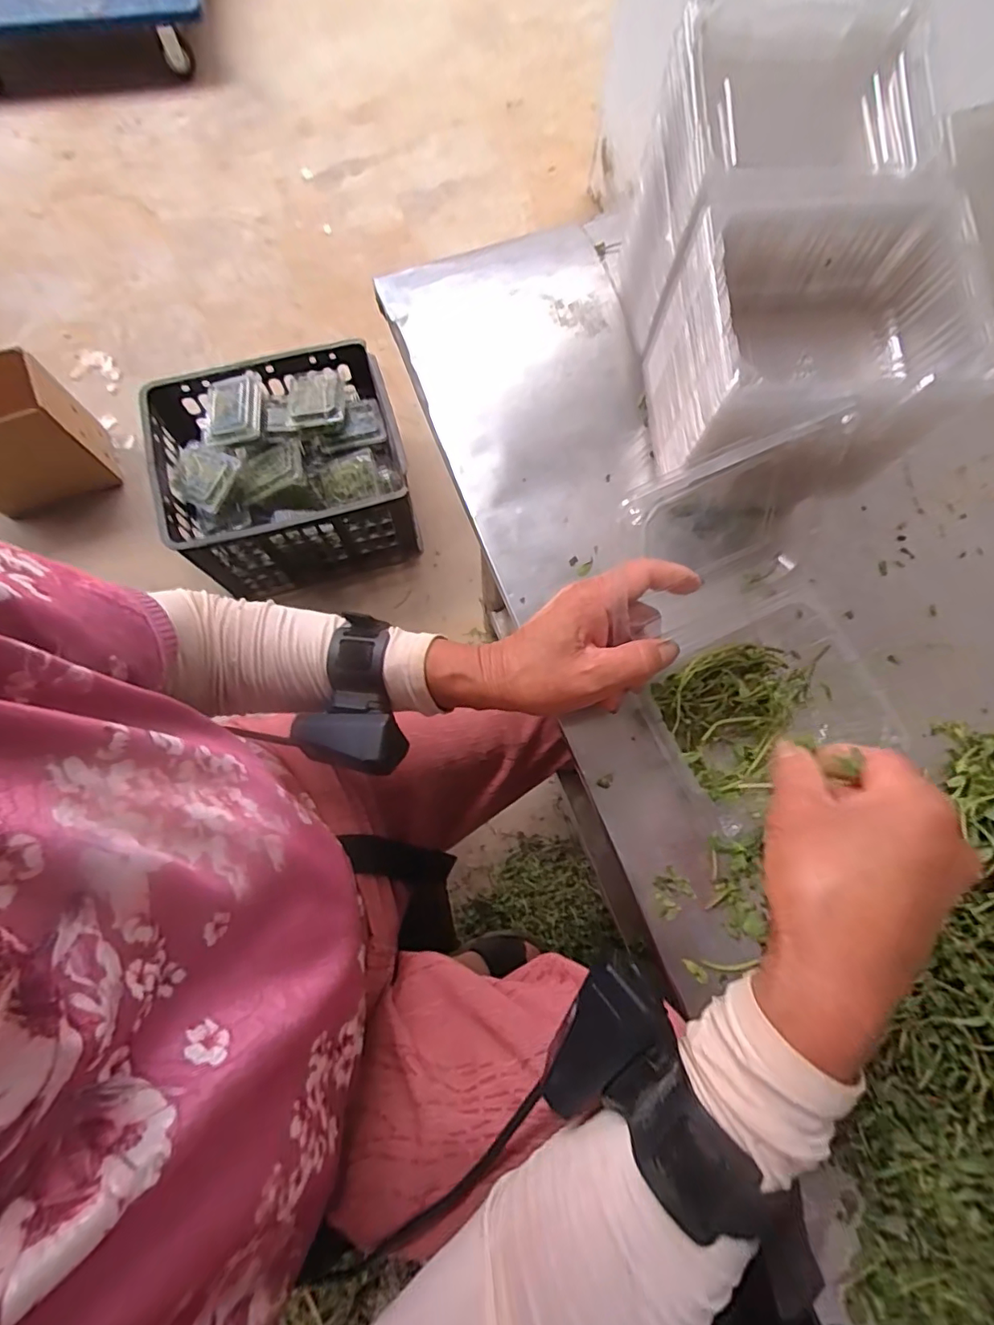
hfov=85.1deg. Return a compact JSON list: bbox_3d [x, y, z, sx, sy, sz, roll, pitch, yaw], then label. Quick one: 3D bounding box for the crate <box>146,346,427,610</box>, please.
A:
[{"bbox_3d":[-0.441,-0.407,1.163,0.470,0.247,0.392,-15,77,-4],"label":"crate"}]

